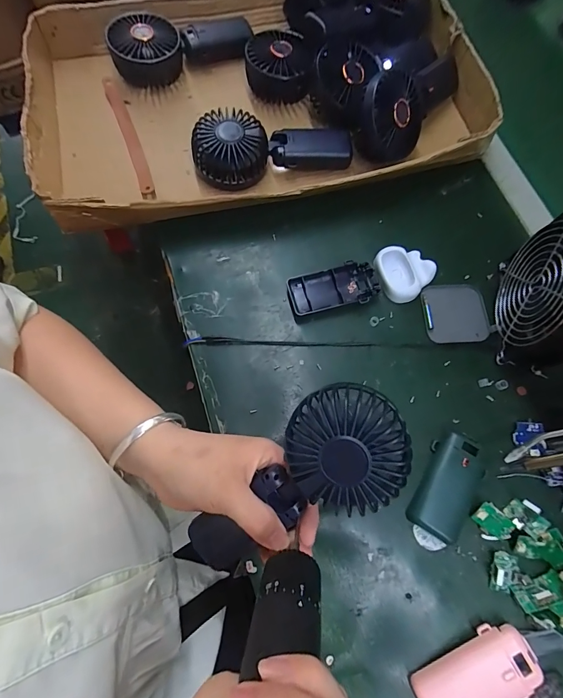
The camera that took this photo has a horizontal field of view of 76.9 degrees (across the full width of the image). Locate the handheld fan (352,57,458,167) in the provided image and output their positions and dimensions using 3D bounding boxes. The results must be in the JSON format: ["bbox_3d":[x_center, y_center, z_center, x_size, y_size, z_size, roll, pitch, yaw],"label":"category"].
[{"bbox_3d":[0.154,-0.294,0.432,0.052,0.085,0.179,7,42,47],"label":"handheld fan"}]

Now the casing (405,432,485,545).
[{"bbox_3d":[0.150,0.121,0.317,0.046,0.016,0.089,27,74,9],"label":"casing"}]

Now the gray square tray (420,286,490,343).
[{"bbox_3d":[0.186,-0.039,0.379,0.067,0.004,0.066,-6,72,-2],"label":"gray square tray"}]

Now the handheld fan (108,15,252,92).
[{"bbox_3d":[-0.129,-0.400,0.468,0.183,0.056,0.088,-20,73,-6],"label":"handheld fan"}]

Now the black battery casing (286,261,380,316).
[{"bbox_3d":[0.056,-0.064,0.379,0.093,0.016,0.046,-13,73,-4],"label":"black battery casing"}]

